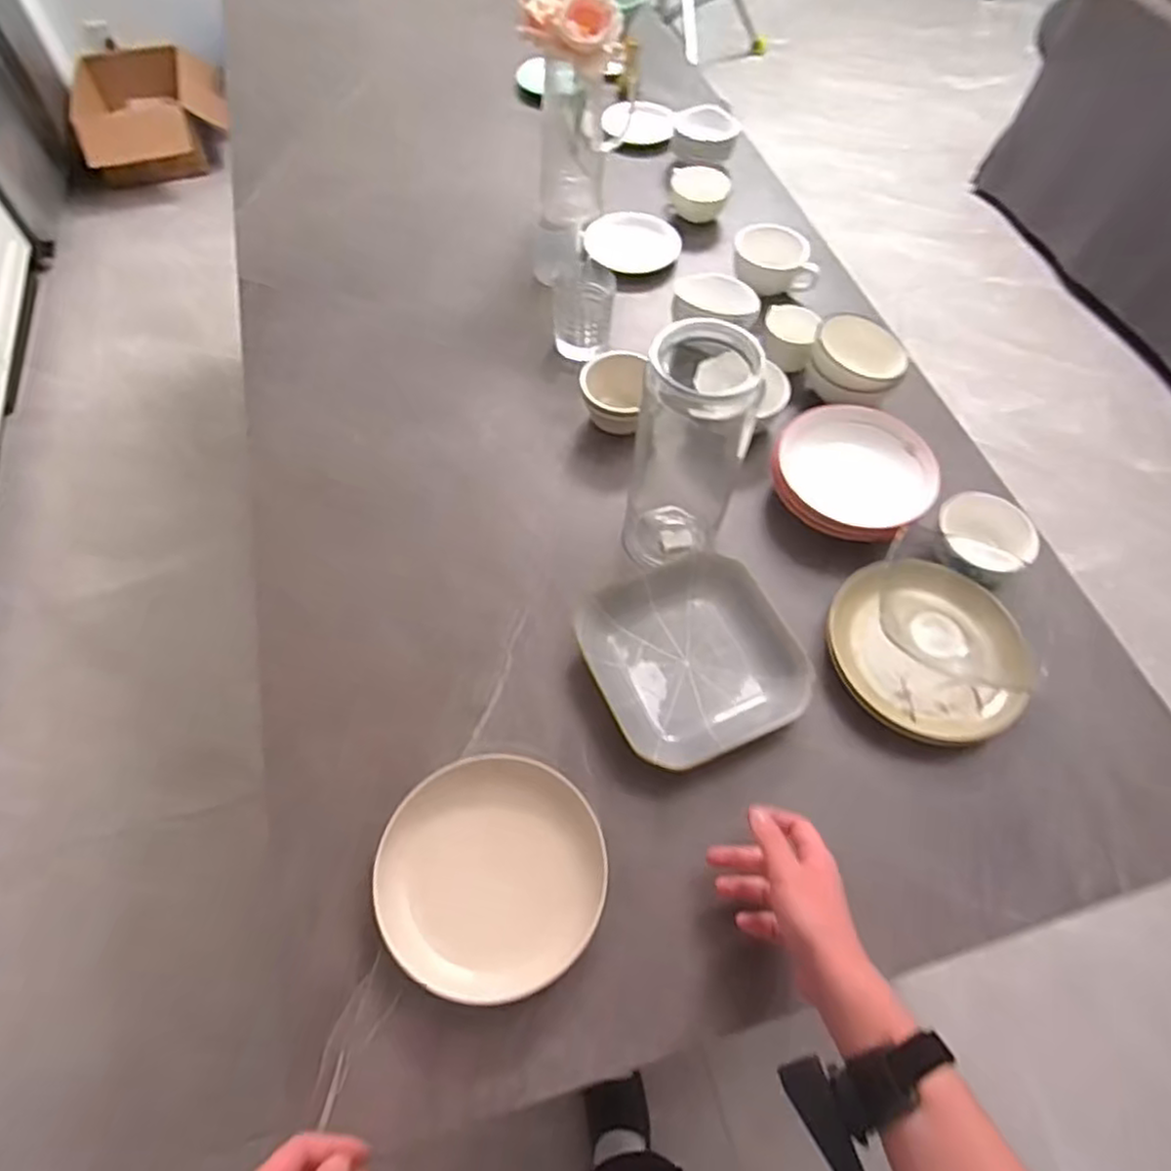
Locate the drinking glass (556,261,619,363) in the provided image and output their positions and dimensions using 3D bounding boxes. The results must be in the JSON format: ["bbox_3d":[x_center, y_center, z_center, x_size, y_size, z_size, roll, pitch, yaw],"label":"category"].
[{"bbox_3d":[-0.002,-0.356,0.926,0.077,0.083,0.076,1,59,-1],"label":"drinking glass"}]

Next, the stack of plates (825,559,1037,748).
[{"bbox_3d":[0.348,0.064,0.714,0.188,0.029,0.180,6,72,7],"label":"stack of plates"}]

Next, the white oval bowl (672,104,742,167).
[{"bbox_3d":[0.199,-0.743,1.162,0.108,0.055,0.083,9,59,4],"label":"white oval bowl"}]

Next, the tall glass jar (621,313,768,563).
[{"bbox_3d":[0.101,-0.126,0.709,0.103,0.276,0.122,14,60,7],"label":"tall glass jar"}]

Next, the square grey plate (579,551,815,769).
[{"bbox_3d":[0.103,0.073,0.715,0.193,0.042,0.201,-23,62,-14],"label":"square grey plate"}]

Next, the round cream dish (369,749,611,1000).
[{"bbox_3d":[-0.079,0.248,0.607,0.185,0.049,0.184,1,59,-1],"label":"round cream dish"}]

